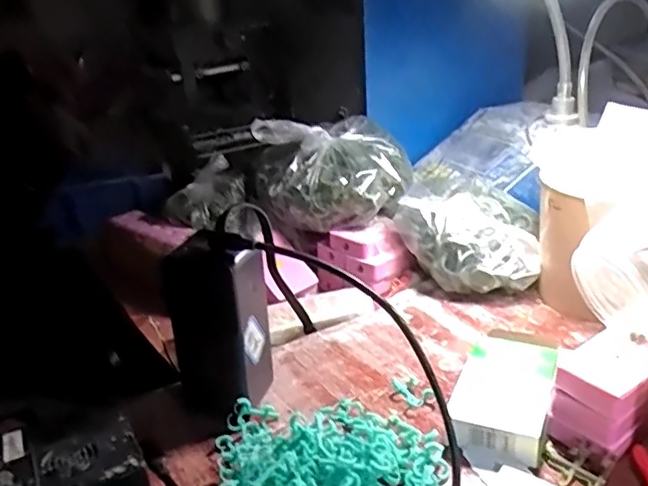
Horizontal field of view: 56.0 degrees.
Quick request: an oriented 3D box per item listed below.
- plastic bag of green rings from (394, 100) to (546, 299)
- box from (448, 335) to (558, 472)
[{"bbox_3d":[0.168,-0.076,0.674,0.139,0.076,0.317,4,39,18],"label":"plastic bag of green rings"},{"bbox_3d":[0.128,0.108,0.428,0.059,0.027,0.112,8,27,25],"label":"box"}]

